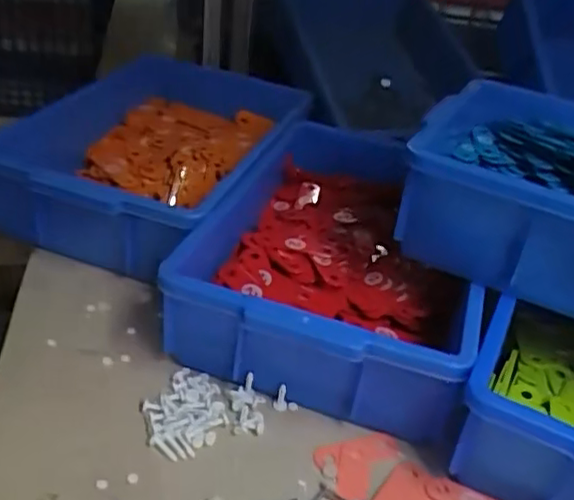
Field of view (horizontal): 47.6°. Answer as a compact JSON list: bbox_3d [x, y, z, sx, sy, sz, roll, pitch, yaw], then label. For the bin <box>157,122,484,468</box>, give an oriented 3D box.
[{"bbox_3d":[0.055,0.007,0.613,0.233,0.096,0.332,15,34,11],"label":"bin"}]

